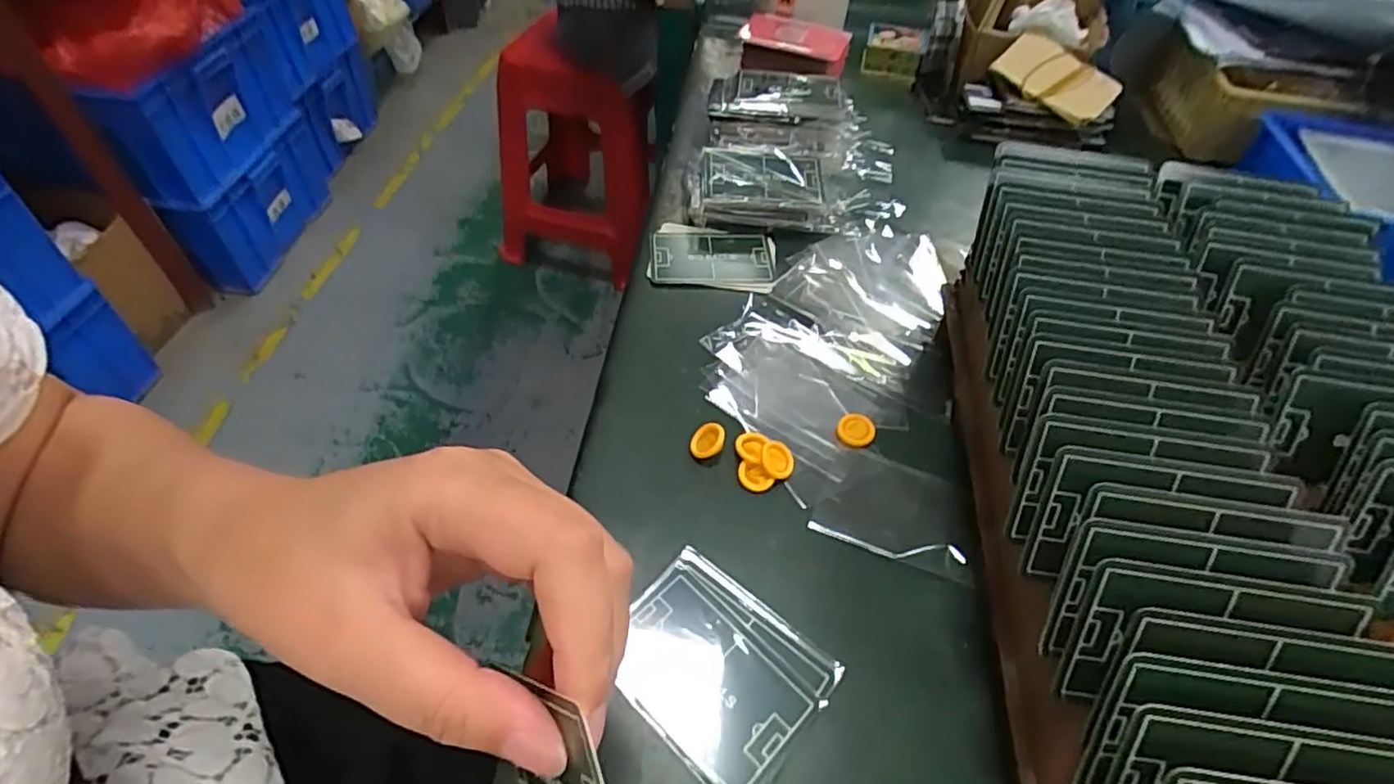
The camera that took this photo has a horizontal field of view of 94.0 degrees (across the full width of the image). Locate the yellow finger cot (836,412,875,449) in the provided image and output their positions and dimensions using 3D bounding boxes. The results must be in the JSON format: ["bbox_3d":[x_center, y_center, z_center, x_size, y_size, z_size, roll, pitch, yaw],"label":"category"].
[{"bbox_3d":[0.089,0.021,0.362,0.020,0.005,0.021,26,53,17],"label":"yellow finger cot"}]

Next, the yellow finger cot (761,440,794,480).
[{"bbox_3d":[0.042,0.036,0.342,0.018,0.005,0.020,-21,82,-23],"label":"yellow finger cot"}]

